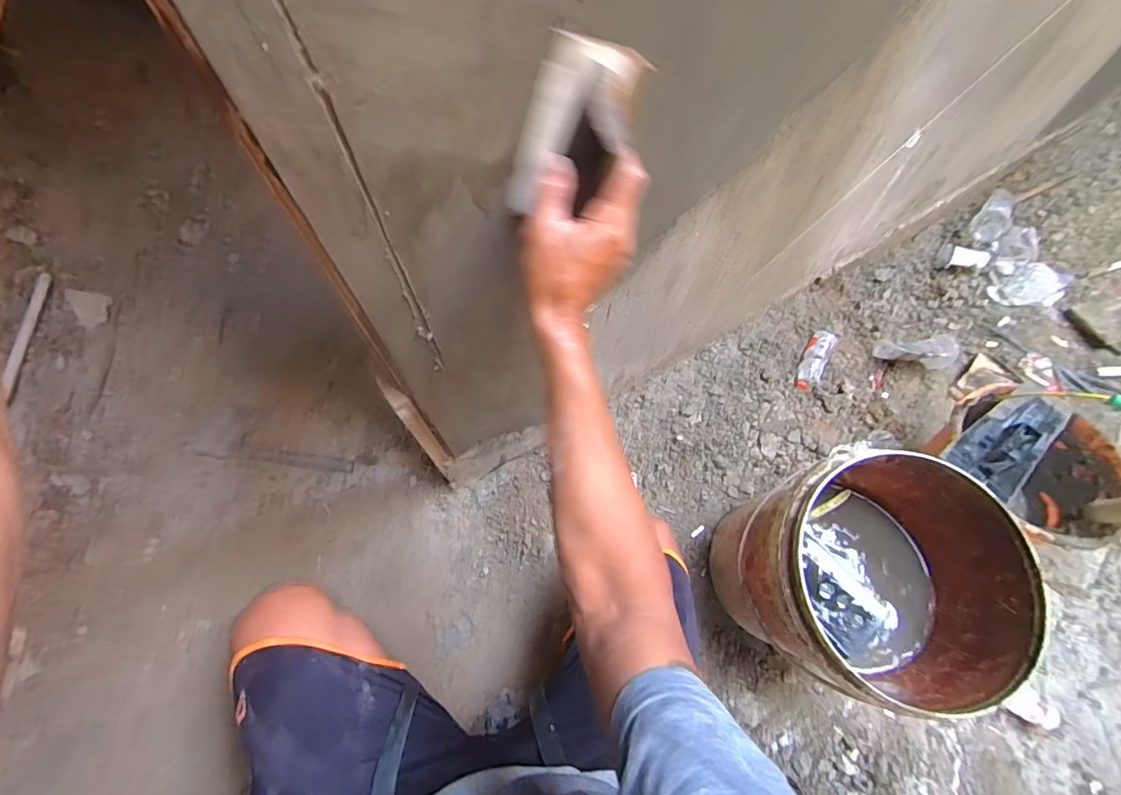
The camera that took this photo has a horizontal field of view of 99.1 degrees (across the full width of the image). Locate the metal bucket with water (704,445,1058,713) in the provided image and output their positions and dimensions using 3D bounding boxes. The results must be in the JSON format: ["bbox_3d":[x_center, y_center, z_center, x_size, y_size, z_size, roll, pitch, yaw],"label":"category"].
[{"bbox_3d":[0.432,0.287,0.736,0.302,0.370,0.295,0,63,1],"label":"metal bucket with water"}]

